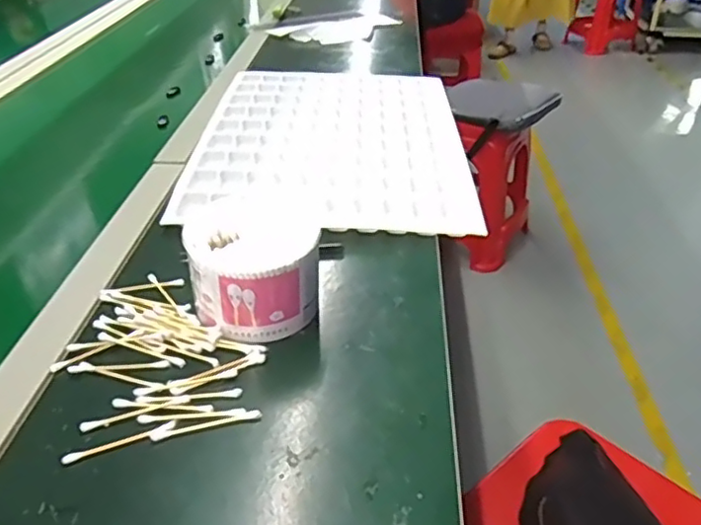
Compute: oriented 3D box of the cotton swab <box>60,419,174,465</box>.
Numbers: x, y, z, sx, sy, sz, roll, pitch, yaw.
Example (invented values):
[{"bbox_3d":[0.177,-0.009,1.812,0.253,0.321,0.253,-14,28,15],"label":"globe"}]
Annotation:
[{"bbox_3d":[-0.153,0.119,0.416,0.072,0.004,0.008,-13,38,-20],"label":"cotton swab"}]

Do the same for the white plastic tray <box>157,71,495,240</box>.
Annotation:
[{"bbox_3d":[-0.022,-0.173,0.830,0.323,0.017,0.477,2,35,0],"label":"white plastic tray"}]

